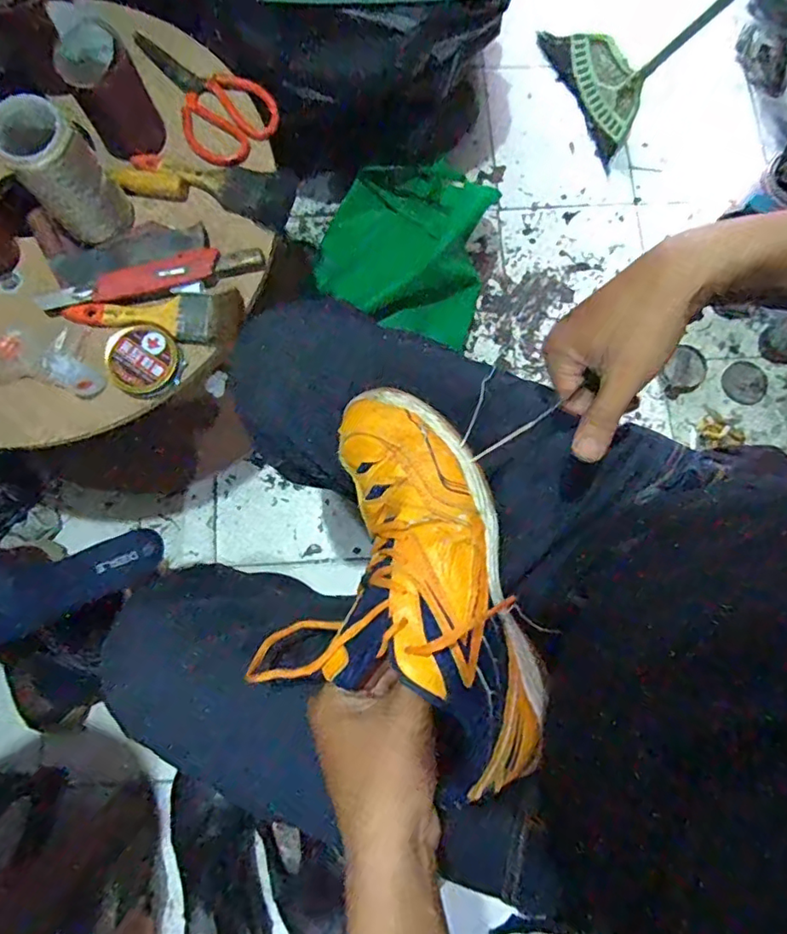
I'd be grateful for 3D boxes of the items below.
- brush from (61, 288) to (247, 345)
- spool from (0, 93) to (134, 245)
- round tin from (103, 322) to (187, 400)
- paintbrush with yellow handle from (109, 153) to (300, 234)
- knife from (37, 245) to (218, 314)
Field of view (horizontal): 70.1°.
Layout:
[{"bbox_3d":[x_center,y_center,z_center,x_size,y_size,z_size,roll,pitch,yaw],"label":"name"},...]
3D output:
[{"bbox_3d":[-0.241,-0.149,0.573,0.176,0.018,0.048,-4,78,-2],"label":"brush"},{"bbox_3d":[-0.303,-0.269,0.525,0.067,0.118,0.066,44,81,8],"label":"spool"},{"bbox_3d":[-0.247,-0.106,0.550,0.066,0.018,0.070,0,78,-1],"label":"round tin"},{"bbox_3d":[-0.196,-0.301,0.594,0.177,0.024,0.061,12,78,2],"label":"paintbrush with yellow handle"},{"bbox_3d":[-0.269,-0.187,0.566,0.184,0.022,0.027,-14,79,-4],"label":"knife"}]

